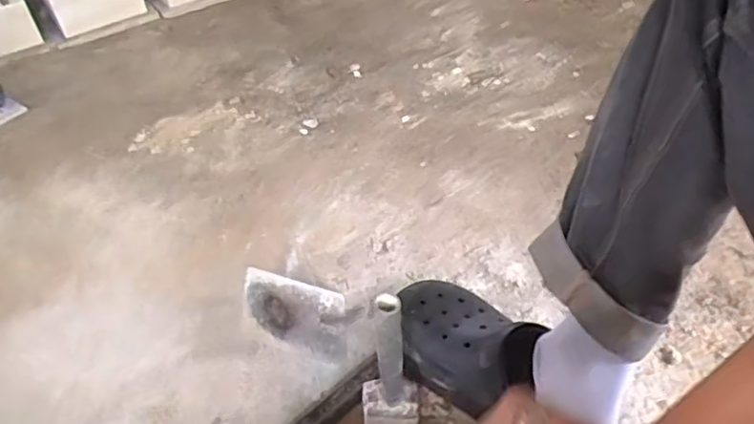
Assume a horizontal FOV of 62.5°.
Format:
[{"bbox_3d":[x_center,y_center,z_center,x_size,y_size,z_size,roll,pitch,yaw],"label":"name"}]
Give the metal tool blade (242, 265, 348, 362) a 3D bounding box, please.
[{"bbox_3d":[-0.099,0.120,0.752,0.129,0.010,0.104,21,36,-17],"label":"metal tool blade"}]

